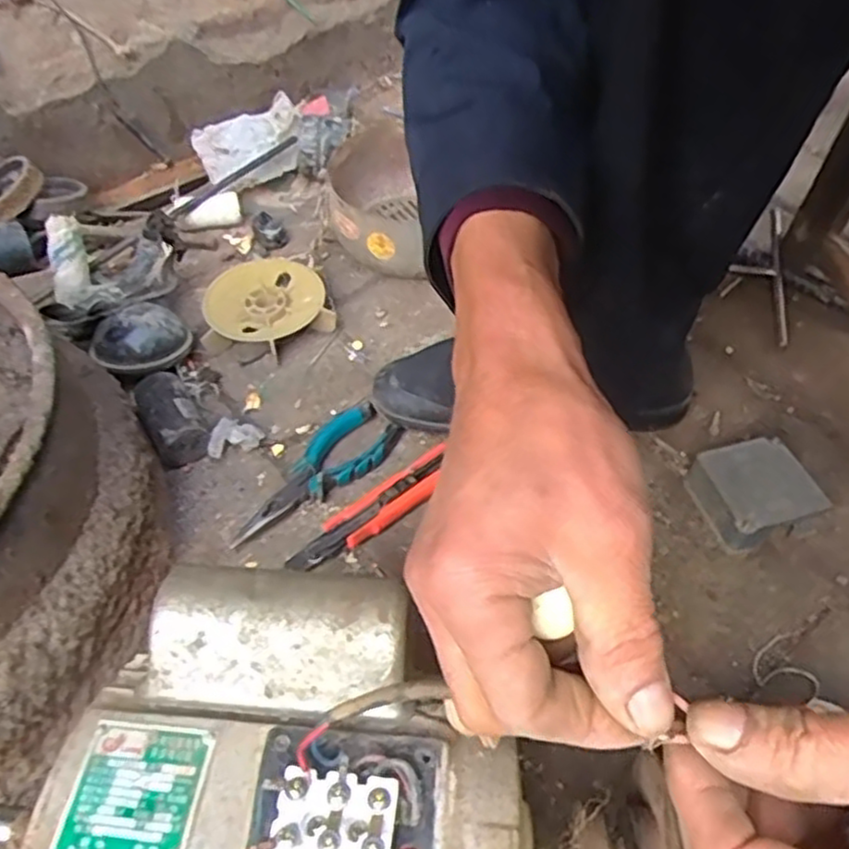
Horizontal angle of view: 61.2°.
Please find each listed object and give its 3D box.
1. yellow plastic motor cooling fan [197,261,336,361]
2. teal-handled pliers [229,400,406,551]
[{"bbox_3d":[-0.150,-0.113,0.683,0.113,0.034,0.120,-2,51,2],"label":"yellow plastic motor cooling fan"},{"bbox_3d":[-0.084,0.042,0.569,0.049,0.022,0.154,33,58,24],"label":"teal-handled pliers"}]

